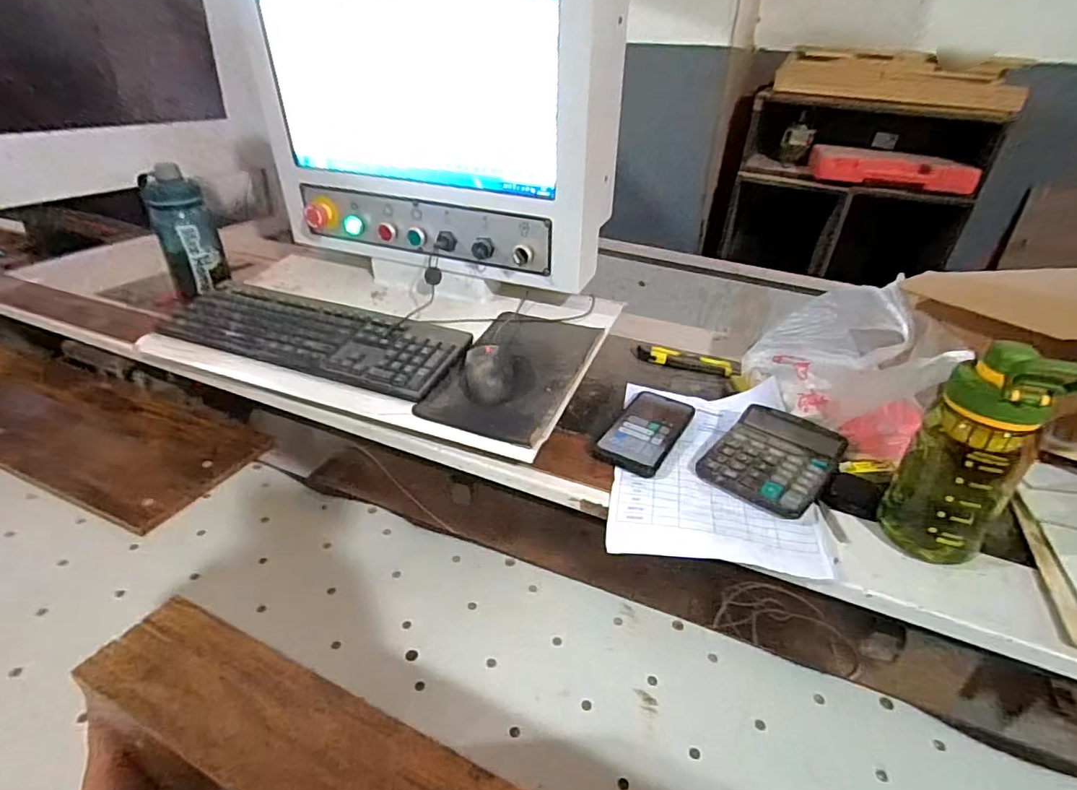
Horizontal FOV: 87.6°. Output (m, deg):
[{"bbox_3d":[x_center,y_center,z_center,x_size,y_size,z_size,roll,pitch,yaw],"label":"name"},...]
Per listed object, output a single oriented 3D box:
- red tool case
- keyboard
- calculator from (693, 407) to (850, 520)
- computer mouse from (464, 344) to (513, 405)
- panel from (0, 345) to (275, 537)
[{"bbox_3d":[0.871,-0.566,1.401,0.376,0.064,0.135,19,34,25],"label":"red tool case"},{"bbox_3d":[-0.312,-0.085,0.756,0.431,0.030,0.133,14,33,18],"label":"keyboard"},{"bbox_3d":[0.259,0.067,0.622,0.118,0.024,0.144,25,37,32],"label":"calculator"},{"bbox_3d":[-0.061,-0.029,0.669,0.055,0.033,0.085,-3,31,-9],"label":"computer mouse"},{"bbox_3d":[-0.779,0.025,0.885,0.750,0.024,0.205,15,33,19],"label":"panel"}]

